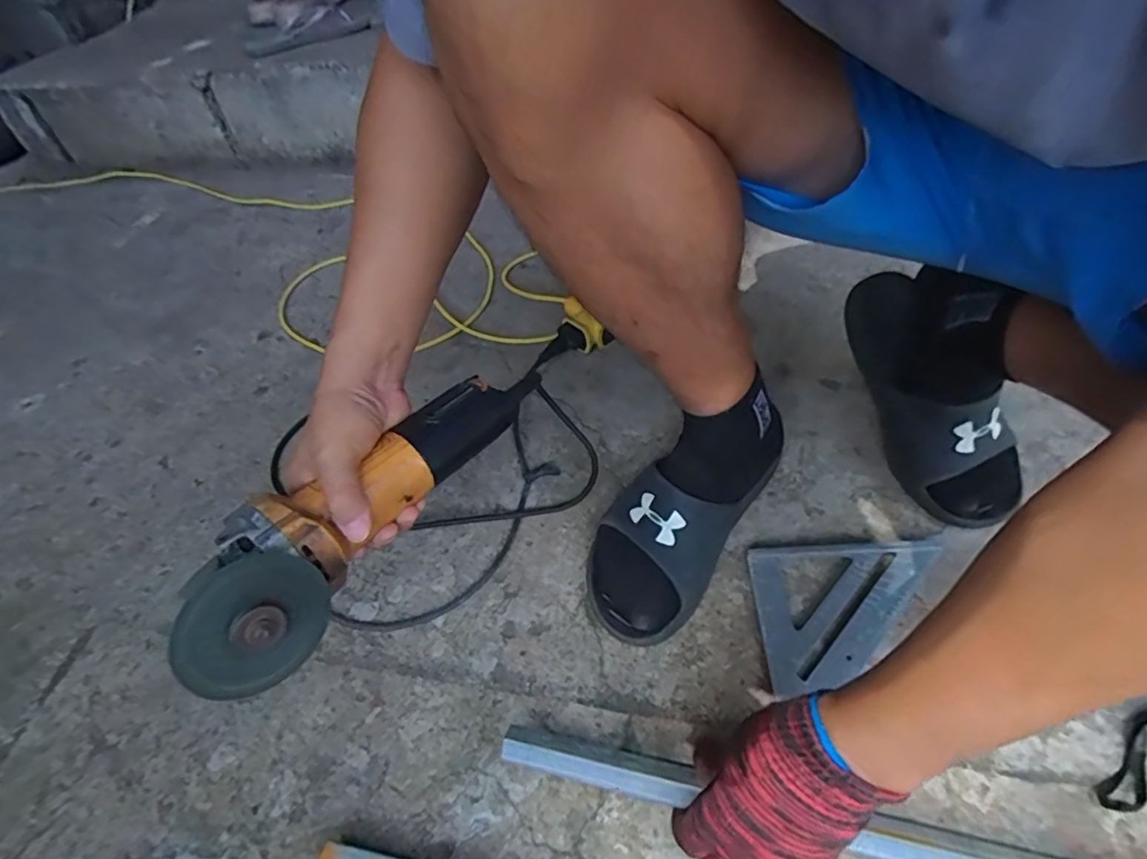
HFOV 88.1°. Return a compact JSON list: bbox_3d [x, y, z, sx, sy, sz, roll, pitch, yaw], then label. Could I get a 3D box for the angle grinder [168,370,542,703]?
[{"bbox_3d":[-0.142,0.039,0.425,0.070,0.073,0.306,23,47,23],"label":"angle grinder"}]

